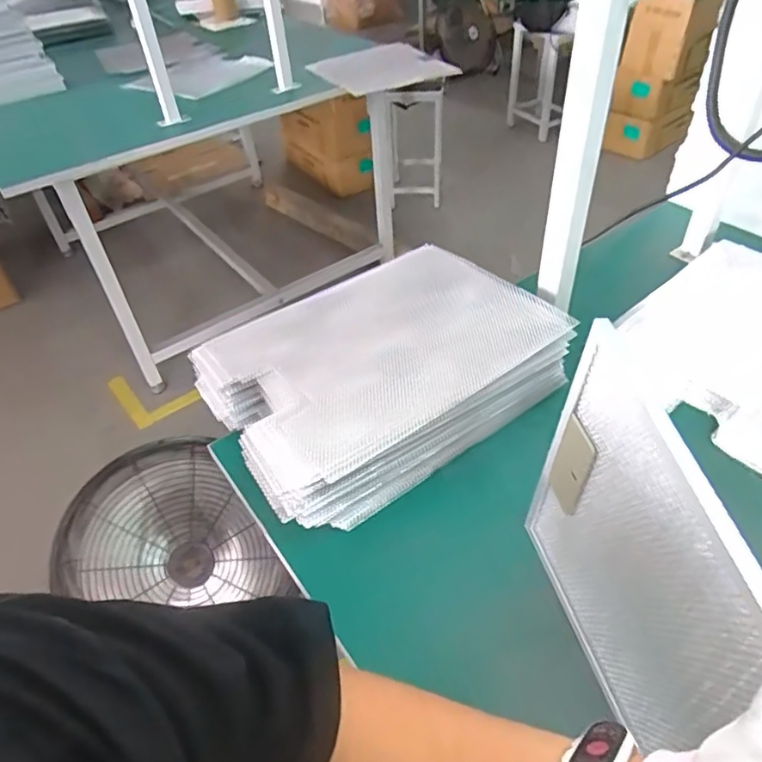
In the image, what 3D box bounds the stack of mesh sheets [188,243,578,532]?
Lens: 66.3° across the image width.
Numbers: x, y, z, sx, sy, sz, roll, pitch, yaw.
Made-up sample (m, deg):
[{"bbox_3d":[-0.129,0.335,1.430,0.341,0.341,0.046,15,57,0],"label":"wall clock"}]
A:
[{"bbox_3d":[-0.001,-0.013,0.675,0.358,0.105,0.253,-26,47,-20],"label":"stack of mesh sheets"}]

